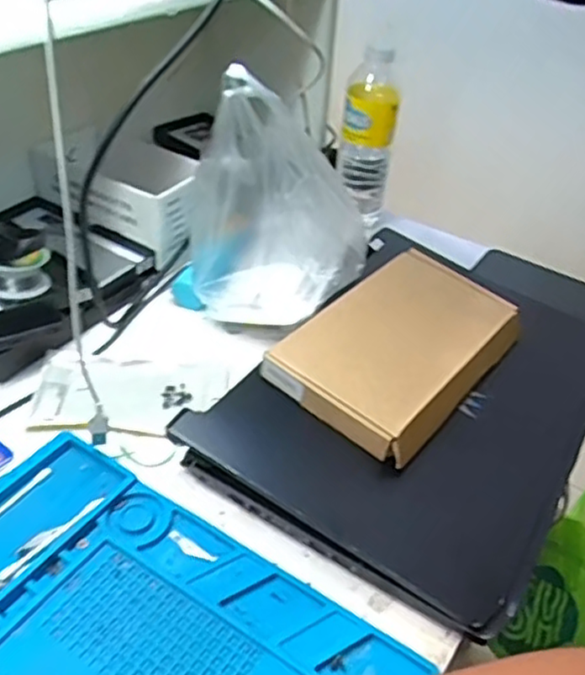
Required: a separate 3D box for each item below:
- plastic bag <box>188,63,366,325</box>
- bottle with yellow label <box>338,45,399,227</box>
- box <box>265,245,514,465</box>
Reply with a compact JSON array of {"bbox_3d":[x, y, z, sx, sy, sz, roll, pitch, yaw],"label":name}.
[{"bbox_3d":[-0.011,-0.120,0.611,0.161,0.187,0.117,9,39,4],"label":"plastic bag"},{"bbox_3d":[0.090,-0.237,0.804,0.060,0.197,0.060,12,39,8],"label":"bottle with yellow label"},{"bbox_3d":[0.098,0.001,0.578,0.134,0.034,0.233,29,44,26],"label":"box"}]

